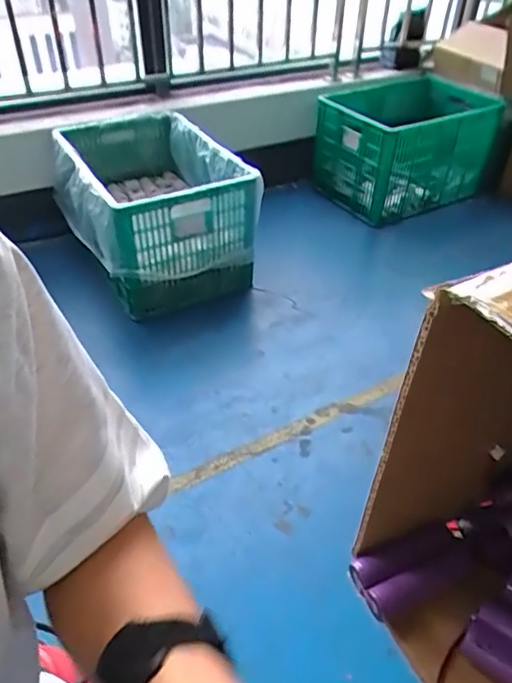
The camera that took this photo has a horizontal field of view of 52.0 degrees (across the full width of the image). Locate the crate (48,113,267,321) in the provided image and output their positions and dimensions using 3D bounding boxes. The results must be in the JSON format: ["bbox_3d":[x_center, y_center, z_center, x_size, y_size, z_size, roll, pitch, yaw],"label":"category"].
[{"bbox_3d":[-0.371,-0.468,1.798,0.463,0.385,0.707,-23,46,-25],"label":"crate"}]

